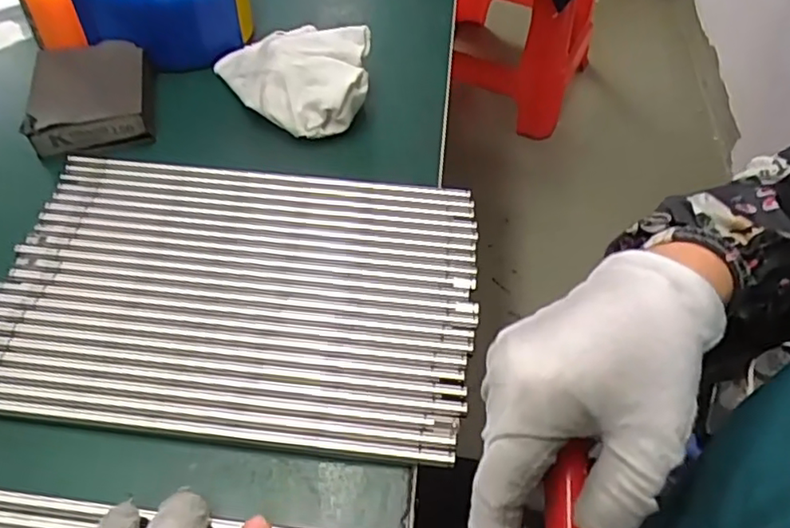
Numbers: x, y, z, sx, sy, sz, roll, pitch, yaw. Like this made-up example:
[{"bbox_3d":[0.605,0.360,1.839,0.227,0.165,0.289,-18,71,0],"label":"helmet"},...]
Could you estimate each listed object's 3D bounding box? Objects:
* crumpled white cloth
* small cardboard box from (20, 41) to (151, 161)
[{"bbox_3d":[-0.065,-0.129,0.416,0.107,0.042,0.080,37,59,23],"label":"crumpled white cloth"},{"bbox_3d":[-0.198,-0.110,0.408,0.073,0.024,0.085,-10,53,-10],"label":"small cardboard box"}]

